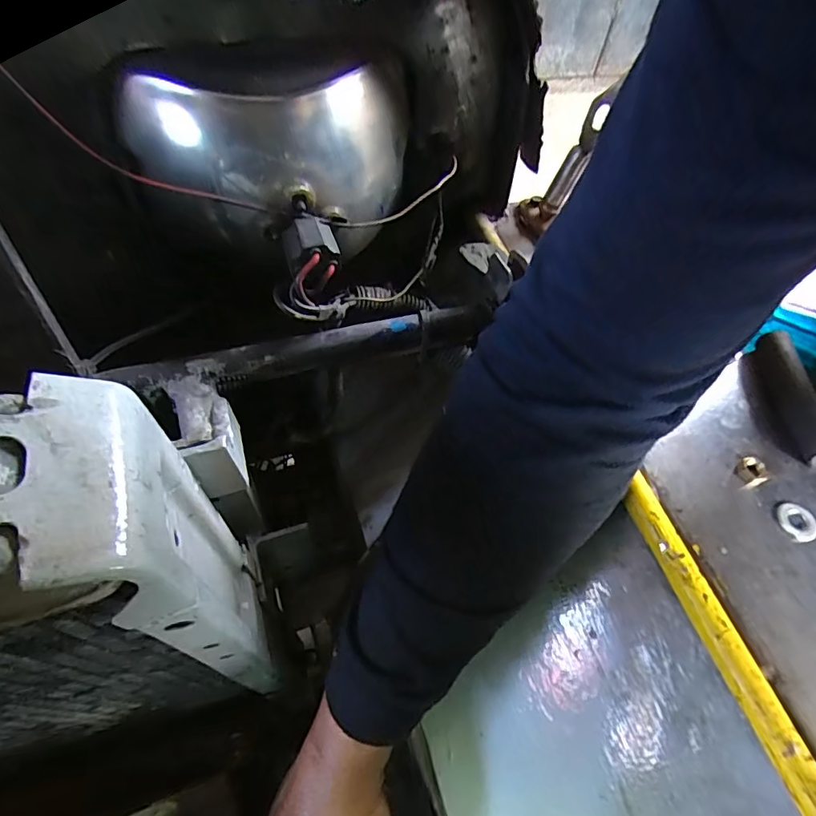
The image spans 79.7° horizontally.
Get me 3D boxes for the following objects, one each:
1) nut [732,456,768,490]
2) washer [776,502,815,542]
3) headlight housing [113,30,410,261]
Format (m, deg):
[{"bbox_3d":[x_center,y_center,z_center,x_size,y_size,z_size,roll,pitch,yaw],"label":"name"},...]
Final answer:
[{"bbox_3d":[0.199,0.037,0.284,0.014,0.009,0.016,-23,60,-20],"label":"nut"},{"bbox_3d":[0.218,0.062,0.272,0.021,0.004,0.021,-29,62,-23],"label":"washer"},{"bbox_3d":[-0.077,-0.153,0.279,0.160,0.087,0.084,-4,55,-8],"label":"headlight housing"}]

